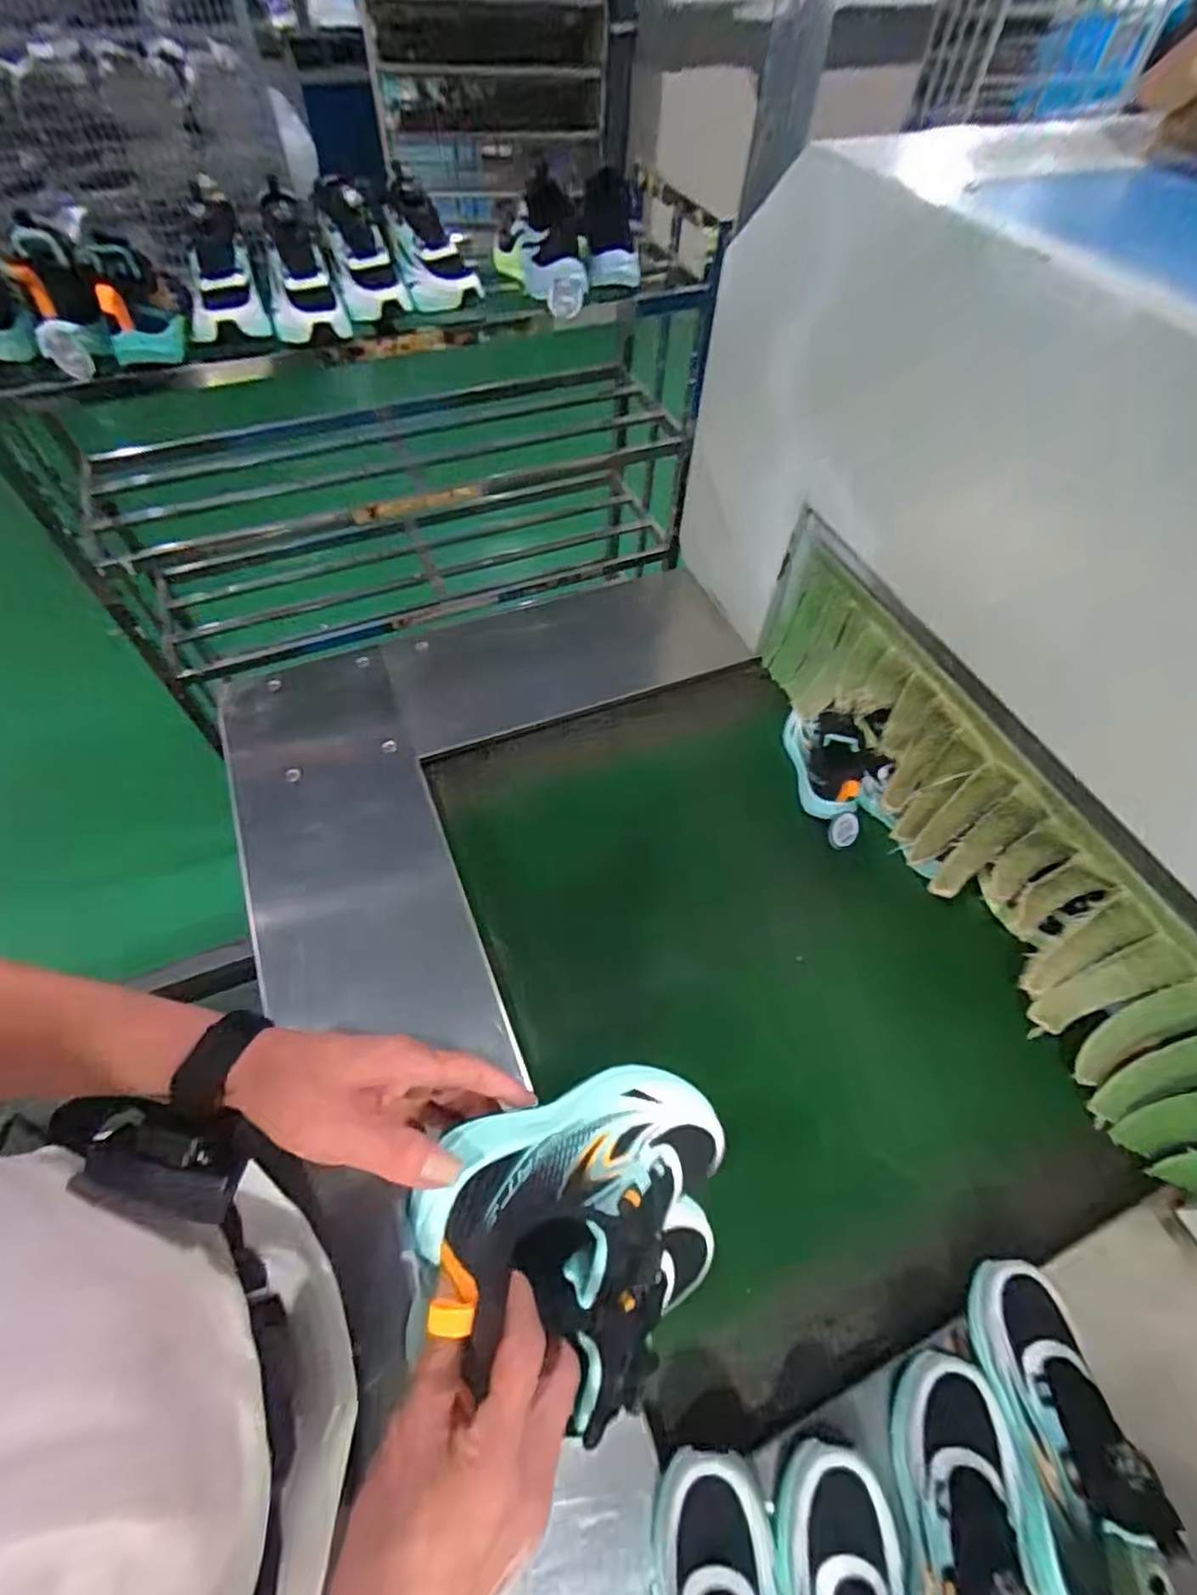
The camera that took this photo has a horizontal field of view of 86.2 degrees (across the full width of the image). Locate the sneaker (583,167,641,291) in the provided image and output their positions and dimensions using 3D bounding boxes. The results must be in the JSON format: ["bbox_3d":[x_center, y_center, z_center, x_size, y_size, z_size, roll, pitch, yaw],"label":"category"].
[{"bbox_3d":[0.021,-0.836,0.923,0.080,0.090,0.235,3,58,0],"label":"sneaker"}]

